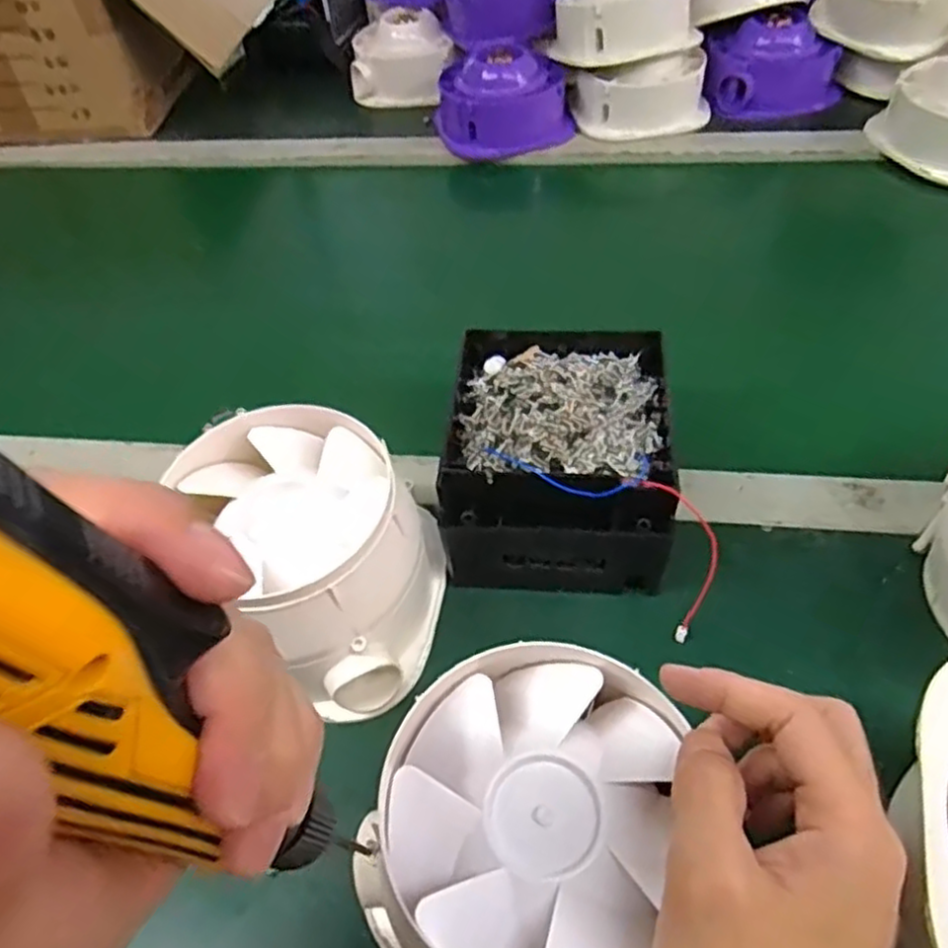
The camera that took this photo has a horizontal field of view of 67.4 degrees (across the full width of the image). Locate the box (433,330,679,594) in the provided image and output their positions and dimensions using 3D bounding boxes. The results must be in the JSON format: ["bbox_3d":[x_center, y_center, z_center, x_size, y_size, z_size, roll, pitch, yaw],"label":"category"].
[{"bbox_3d":[0.048,-0.015,0.410,0.117,0.065,0.148,2,51,7],"label":"box"}]

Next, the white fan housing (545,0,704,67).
[{"bbox_3d":[0.148,-0.446,0.695,0.146,0.059,0.094,5,51,10],"label":"white fan housing"}]

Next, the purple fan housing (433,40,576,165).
[{"bbox_3d":[0.029,-0.393,0.739,0.140,0.071,0.115,-5,50,2],"label":"purple fan housing"}]

